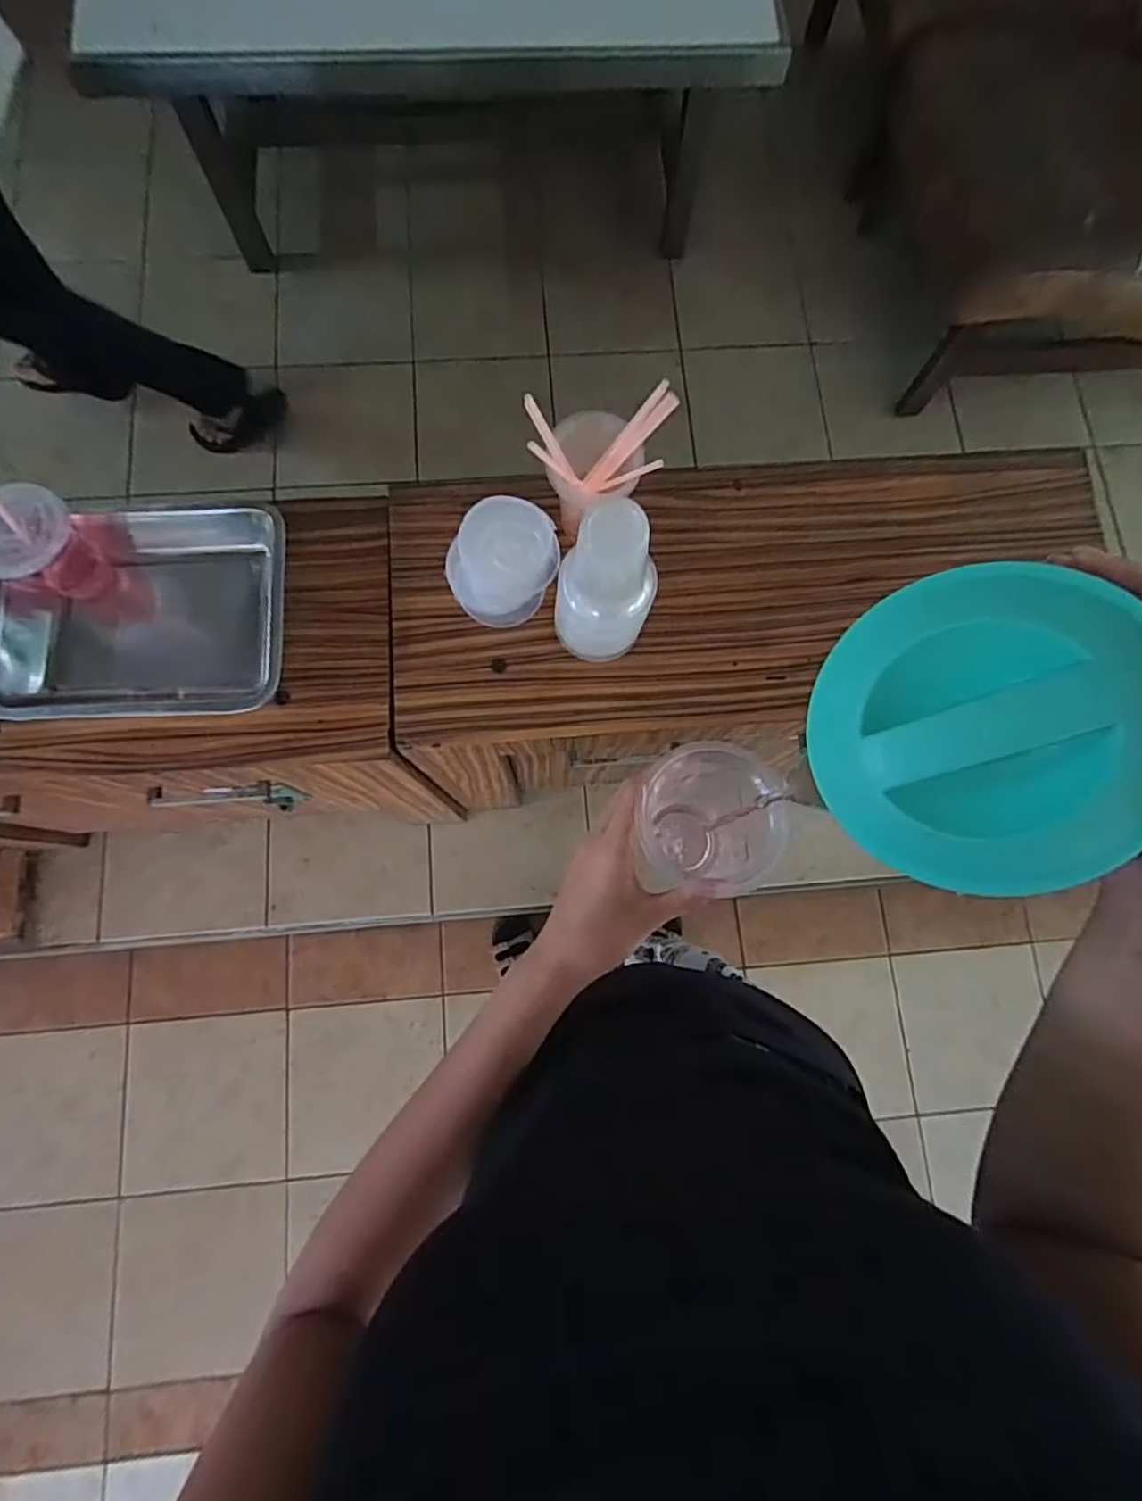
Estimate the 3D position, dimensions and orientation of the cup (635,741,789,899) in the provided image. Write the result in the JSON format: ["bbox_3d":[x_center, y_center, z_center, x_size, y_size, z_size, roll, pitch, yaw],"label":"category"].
[{"bbox_3d":[0.083,0.050,0.415,0.079,0.099,0.089,-29,73,0],"label":"cup"}]

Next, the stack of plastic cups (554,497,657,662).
[{"bbox_3d":[0.030,-0.144,0.592,0.085,0.189,0.067,15,81,2],"label":"stack of plastic cups"}]

